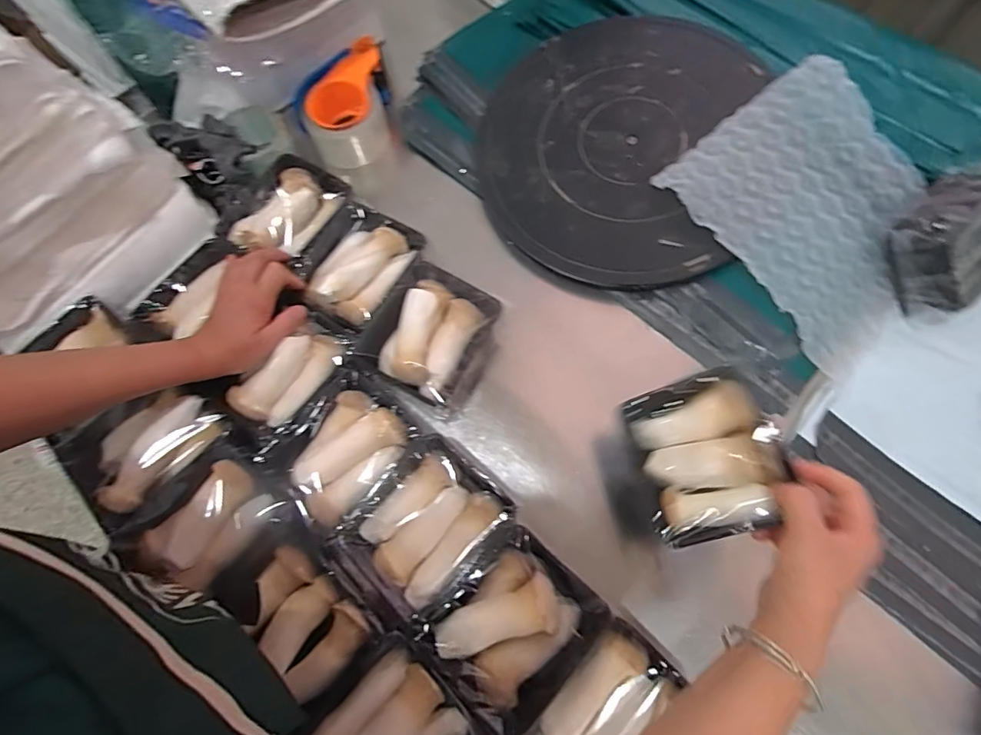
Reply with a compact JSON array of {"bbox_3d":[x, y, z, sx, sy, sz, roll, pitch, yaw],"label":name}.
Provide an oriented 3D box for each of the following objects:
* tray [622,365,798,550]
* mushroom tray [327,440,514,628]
[{"bbox_3d":[0.199,0.080,0.439,0.119,0.043,0.138,-25,62,29],"label":"tray"},{"bbox_3d":[-0.064,0.161,0.485,0.118,0.053,0.156,42,77,14],"label":"mushroom tray"}]

